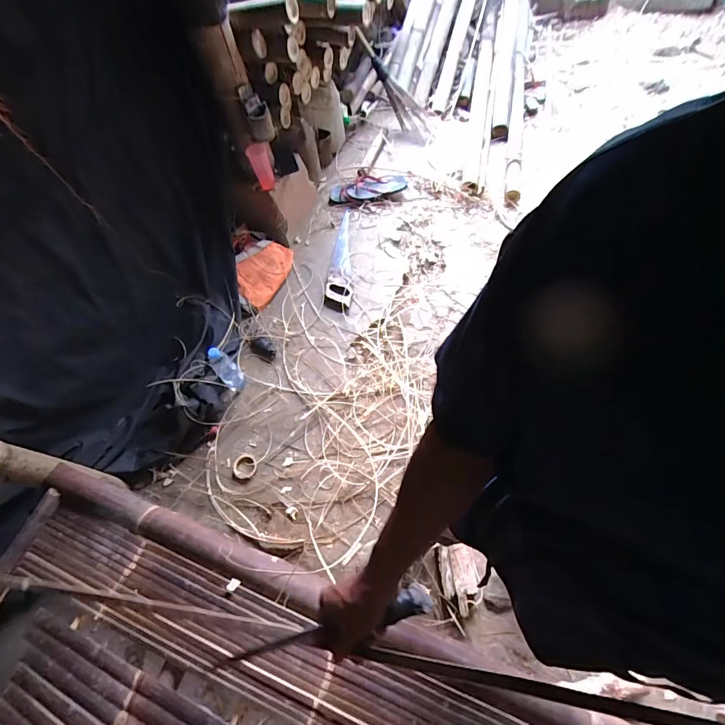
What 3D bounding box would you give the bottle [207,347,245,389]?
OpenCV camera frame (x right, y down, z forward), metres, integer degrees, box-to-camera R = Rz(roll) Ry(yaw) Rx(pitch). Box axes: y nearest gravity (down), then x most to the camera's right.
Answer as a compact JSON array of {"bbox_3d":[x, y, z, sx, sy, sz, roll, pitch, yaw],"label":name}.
[{"bbox_3d":[-0.462,0.019,1.407,0.072,0.189,0.077,-33,65,-11],"label":"bottle"}]

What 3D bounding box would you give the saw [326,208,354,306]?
[{"bbox_3d":[-0.092,-0.459,1.750,0.100,0.020,0.504,-2,63,5],"label":"saw"}]

